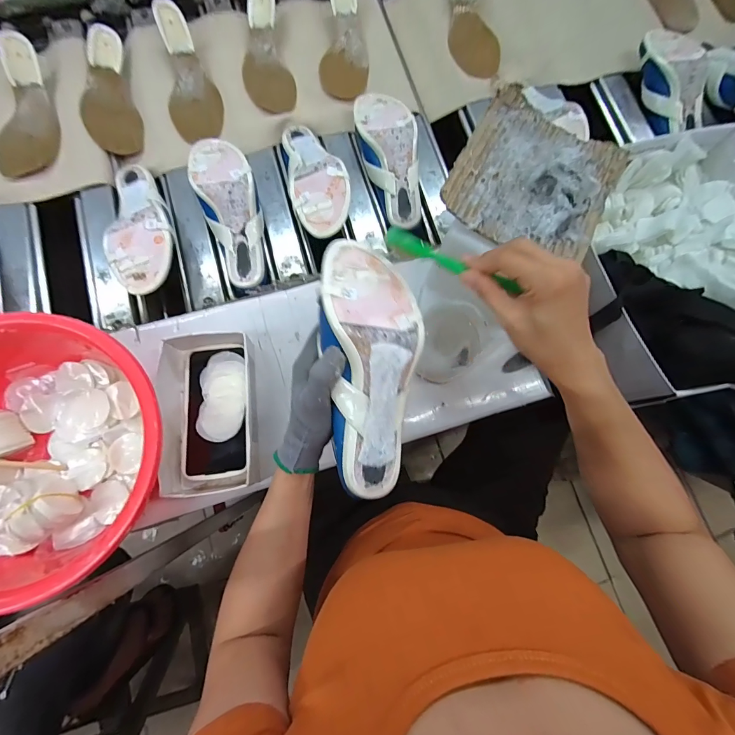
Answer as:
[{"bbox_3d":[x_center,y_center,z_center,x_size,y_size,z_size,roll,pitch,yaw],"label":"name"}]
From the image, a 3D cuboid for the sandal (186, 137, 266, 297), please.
[{"bbox_3d":[-0.199,-0.228,0.537,0.084,0.049,0.228,-16,95,-6],"label":"sandal"}]

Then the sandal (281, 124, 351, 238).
[{"bbox_3d":[-0.083,-0.297,0.558,0.088,0.062,0.228,-15,79,-7],"label":"sandal"}]

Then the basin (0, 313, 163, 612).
[{"bbox_3d":[-0.351,0.092,0.393,0.271,0.108,0.265,1,78,-4],"label":"basin"}]

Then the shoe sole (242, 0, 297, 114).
[{"bbox_3d":[-0.178,-0.548,0.626,0.082,0.021,0.223,-9,90,-4],"label":"shoe sole"}]

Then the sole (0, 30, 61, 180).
[{"bbox_3d":[-0.545,-0.413,0.579,0.069,0.034,0.223,-2,90,-2],"label":"sole"}]

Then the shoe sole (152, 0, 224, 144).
[{"bbox_3d":[-0.302,-0.493,0.608,0.080,0.028,0.226,-14,93,-5],"label":"shoe sole"}]

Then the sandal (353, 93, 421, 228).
[{"bbox_3d":[0.039,-0.333,0.573,0.084,0.052,0.232,-15,90,-6],"label":"sandal"}]

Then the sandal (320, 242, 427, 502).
[{"bbox_3d":[0.005,-0.002,0.318,0.084,0.038,0.222,-2,89,-2],"label":"sandal"}]

